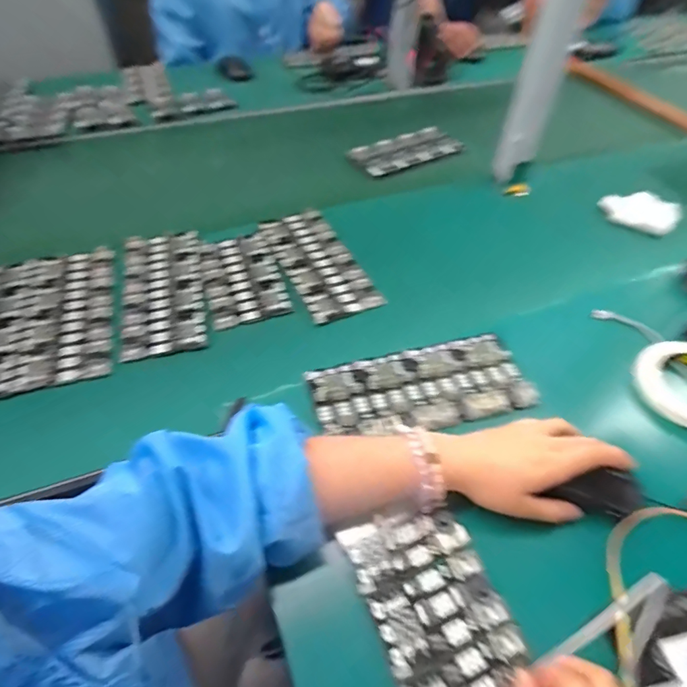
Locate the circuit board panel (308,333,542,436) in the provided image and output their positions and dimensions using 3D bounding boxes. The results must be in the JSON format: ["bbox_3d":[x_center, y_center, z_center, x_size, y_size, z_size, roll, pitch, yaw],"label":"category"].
[{"bbox_3d":[0.081,0.047,0.474,0.221,0.014,0.095,-11,51,-11],"label":"circuit board panel"}]

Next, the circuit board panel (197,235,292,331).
[{"bbox_3d":[-0.139,-0.092,0.616,0.101,0.019,0.157,-15,52,-14],"label":"circuit board panel"}]

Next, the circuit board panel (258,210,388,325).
[{"bbox_3d":[-0.037,-0.118,0.641,0.100,0.017,0.221,-20,54,-18],"label":"circuit board panel"}]

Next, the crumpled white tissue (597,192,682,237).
[{"bbox_3d":[0.476,-0.214,0.726,0.112,0.026,0.079,29,56,25],"label":"crumpled white tissue"}]

